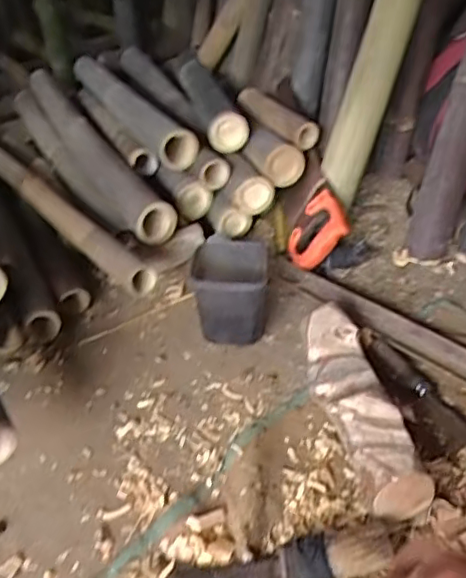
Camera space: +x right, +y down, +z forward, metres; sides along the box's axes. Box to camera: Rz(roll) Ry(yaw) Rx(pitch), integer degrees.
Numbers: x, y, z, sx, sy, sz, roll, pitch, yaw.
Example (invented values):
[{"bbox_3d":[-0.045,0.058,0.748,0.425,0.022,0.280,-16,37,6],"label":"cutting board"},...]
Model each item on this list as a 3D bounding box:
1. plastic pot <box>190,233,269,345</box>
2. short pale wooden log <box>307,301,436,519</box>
[{"bbox_3d":[-0.002,0.017,0.915,0.102,0.133,0.135,-3,36,5],"label":"plastic pot"},{"bbox_3d":[0.153,0.141,0.760,0.080,0.070,0.316,-11,36,-5],"label":"short pale wooden log"}]

